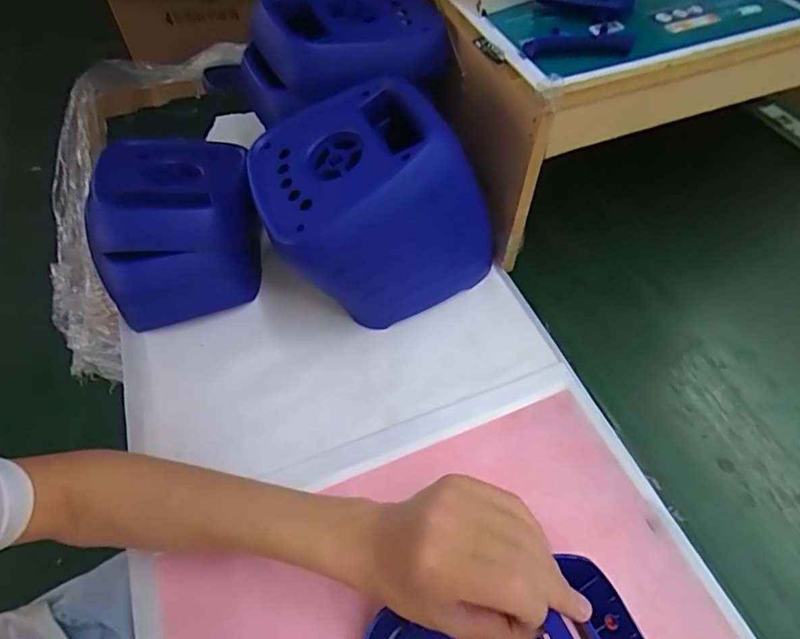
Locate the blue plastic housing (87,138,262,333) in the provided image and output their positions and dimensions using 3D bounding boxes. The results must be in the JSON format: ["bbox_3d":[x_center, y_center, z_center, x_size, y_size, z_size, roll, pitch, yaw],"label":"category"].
[{"bbox_3d":[-0.226,-0.108,0.505,0.152,0.102,0.195,-13,56,-12],"label":"blue plastic housing"}]

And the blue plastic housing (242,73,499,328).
[{"bbox_3d":[-0.023,-0.106,0.467,0.211,0.176,0.158,-19,57,-15],"label":"blue plastic housing"}]

